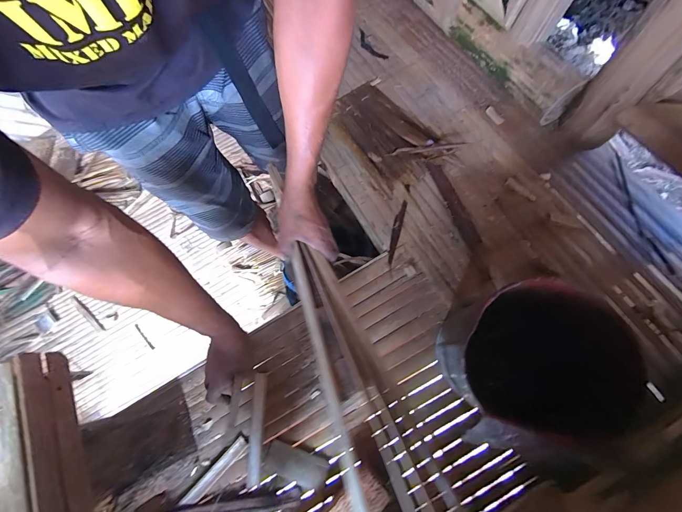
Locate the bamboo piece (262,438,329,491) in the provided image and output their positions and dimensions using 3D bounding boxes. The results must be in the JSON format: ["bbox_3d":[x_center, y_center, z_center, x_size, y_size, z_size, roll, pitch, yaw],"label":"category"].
[{"bbox_3d":[-0.076,0.343,0.483,0.103,0.019,0.047,15,74,13],"label":"bamboo piece"}]

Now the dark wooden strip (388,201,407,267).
[{"bbox_3d":[0.110,-0.050,0.589,0.017,0.011,0.136,12,74,13],"label":"dark wooden strip"}]

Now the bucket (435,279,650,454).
[{"bbox_3d":[0.242,0.143,0.394,0.200,0.206,0.185,-3,71,8],"label":"bucket"}]

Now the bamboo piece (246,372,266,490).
[{"bbox_3d":[-0.146,0.298,0.513,0.025,0.010,0.173,-2,71,2],"label":"bamboo piece"}]

